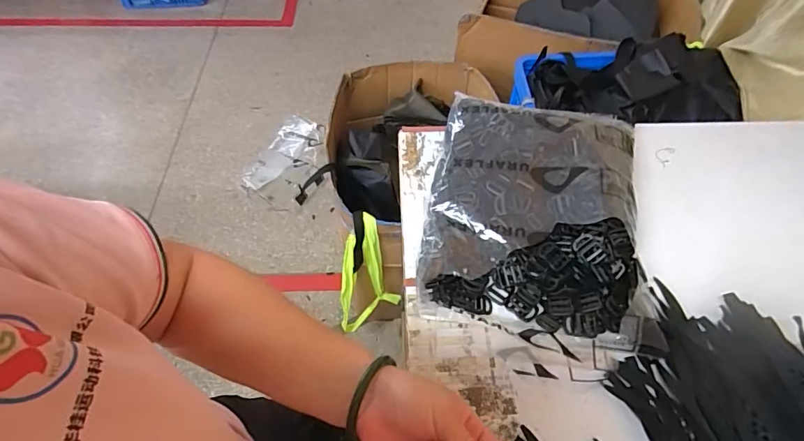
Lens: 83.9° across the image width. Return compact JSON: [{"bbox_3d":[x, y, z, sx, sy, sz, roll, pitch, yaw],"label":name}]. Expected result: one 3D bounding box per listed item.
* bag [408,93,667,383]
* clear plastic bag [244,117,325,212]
[{"bbox_3d":[0.166,-0.005,0.565,0.268,0.068,0.369,9,55,5],"label":"bag"},{"bbox_3d":[-0.403,-0.215,1.604,0.228,0.034,0.358,22,68,15],"label":"clear plastic bag"}]

